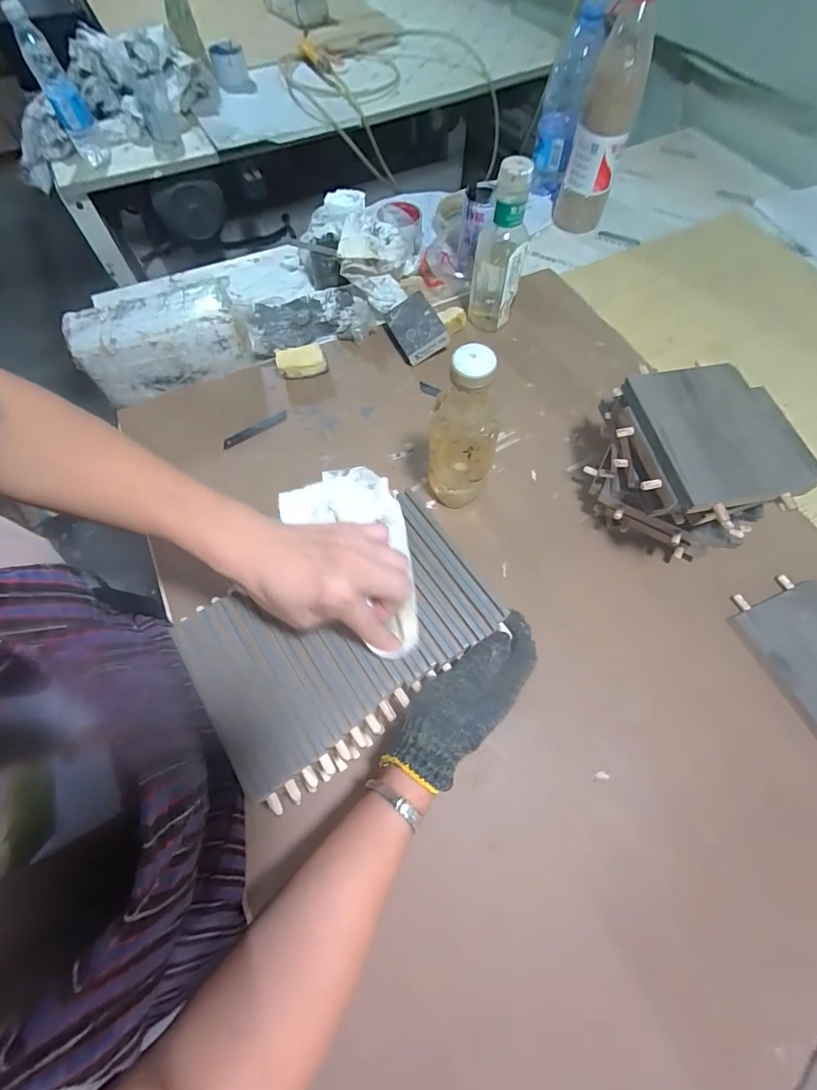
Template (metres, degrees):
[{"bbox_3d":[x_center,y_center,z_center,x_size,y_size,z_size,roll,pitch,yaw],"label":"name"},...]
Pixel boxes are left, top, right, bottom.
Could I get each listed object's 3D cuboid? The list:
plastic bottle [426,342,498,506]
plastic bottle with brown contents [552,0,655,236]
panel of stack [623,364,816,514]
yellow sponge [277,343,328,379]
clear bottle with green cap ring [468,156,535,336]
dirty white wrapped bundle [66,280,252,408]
[{"bbox_3d":[0.057,-0.106,0.446,0.058,0.212,0.057,-14,66,-7],"label":"plastic bottle"},{"bbox_3d":[0.323,-0.688,0.691,0.085,0.304,0.089,14,65,7],"label":"plastic bottle with brown contents"},{"bbox_3d":[0.304,-0.110,0.403,0.146,0.014,0.149,-9,65,-4],"label":"panel of stack"},{"bbox_3d":[-0.157,-0.265,0.614,0.066,0.034,0.035,-19,67,-9],"label":"yellow sponge"},{"bbox_3d":[0.129,-0.410,0.588,0.066,0.204,0.066,7,65,3],"label":"clear bottle with green cap ring"},{"bbox_3d":[-0.346,-0.289,0.604,0.214,0.098,0.108,-24,66,-11],"label":"dirty white wrapped bundle"}]

